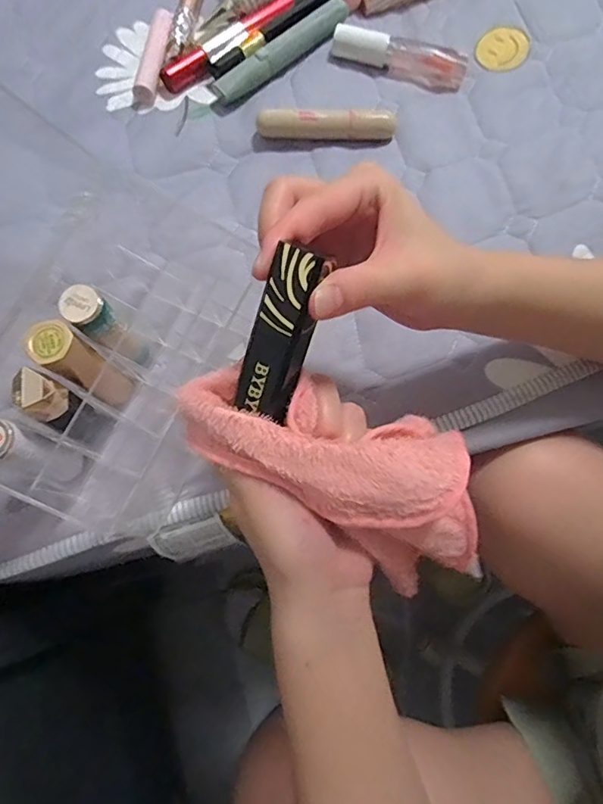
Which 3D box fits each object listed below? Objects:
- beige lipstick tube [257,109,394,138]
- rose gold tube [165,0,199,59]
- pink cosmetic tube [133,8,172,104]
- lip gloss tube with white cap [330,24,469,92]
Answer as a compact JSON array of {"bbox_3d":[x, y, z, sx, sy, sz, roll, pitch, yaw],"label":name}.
[{"bbox_3d":[0.019,-0.208,0.393,0.103,0.020,0.015,-2,75,1],"label":"beige lipstick tube"},{"bbox_3d":[-0.089,-0.331,0.425,0.016,0.016,0.126,8,76,4],"label":"rose gold tube"},{"bbox_3d":[-0.116,-0.274,0.412,0.020,0.014,0.085,5,76,3],"label":"pink cosmetic tube"},{"bbox_3d":[0.077,-0.272,0.408,0.105,0.018,0.021,19,77,7],"label":"lip gloss tube with white cap"}]

